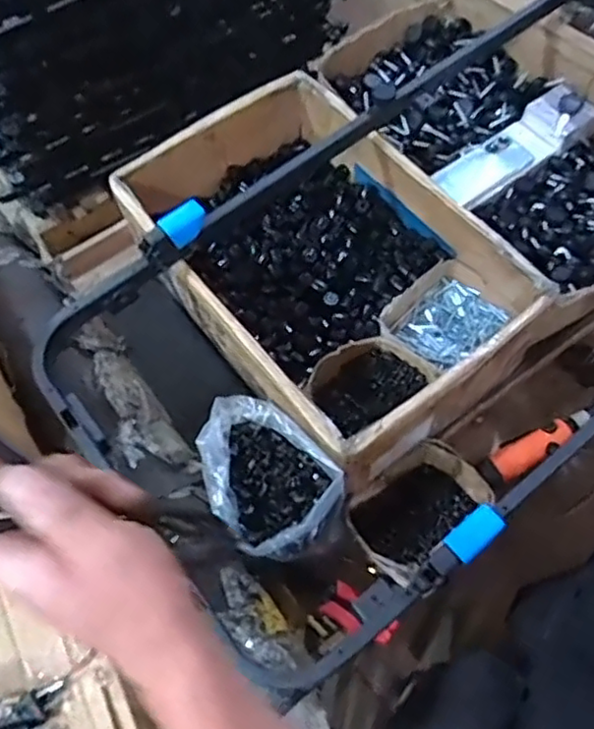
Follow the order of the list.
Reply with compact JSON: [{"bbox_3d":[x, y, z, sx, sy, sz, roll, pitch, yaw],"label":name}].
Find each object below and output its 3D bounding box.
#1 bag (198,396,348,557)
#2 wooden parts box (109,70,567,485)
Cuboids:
[{"bbox_3d":[-0.038,0.131,0.744,0.137,0.097,0.190,-41,68,-15],"label":"bag"},{"bbox_3d":[0.032,-0.140,0.906,0.357,0.147,0.537,-37,67,-14],"label":"wooden parts box"}]

